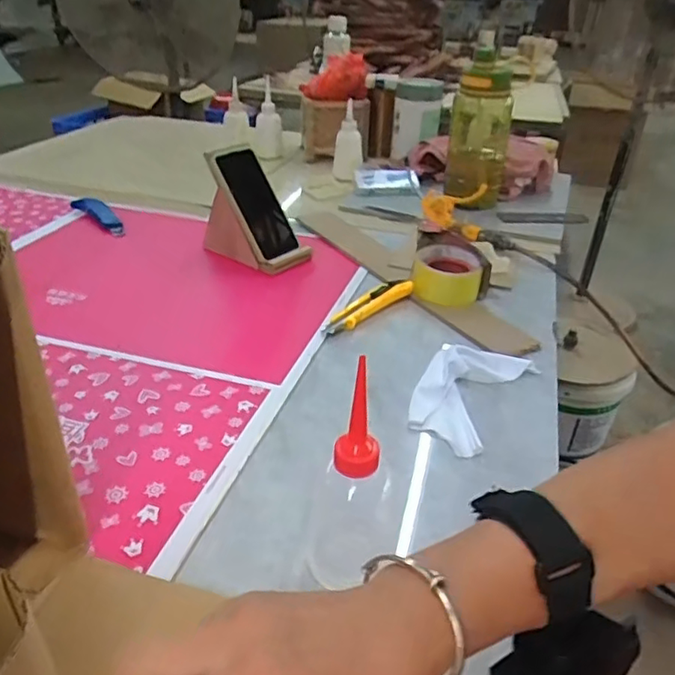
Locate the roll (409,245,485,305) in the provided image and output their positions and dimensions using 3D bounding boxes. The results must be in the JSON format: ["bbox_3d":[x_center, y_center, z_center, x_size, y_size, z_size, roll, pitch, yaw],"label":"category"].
[{"bbox_3d":[0.148,-0.085,0.804,0.089,0.052,0.088,6,31,9],"label":"roll"}]

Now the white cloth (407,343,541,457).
[{"bbox_3d":[0.135,0.046,0.614,0.092,0.032,0.178,18,35,27],"label":"white cloth"}]

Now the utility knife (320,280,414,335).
[{"bbox_3d":[0.036,-0.039,0.753,0.034,0.025,0.148,27,40,37],"label":"utility knife"}]

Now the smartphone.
[{"bbox_3d":[-0.116,-0.194,0.864,0.068,0.157,0.016,-30,11,-35],"label":"smartphone"}]

